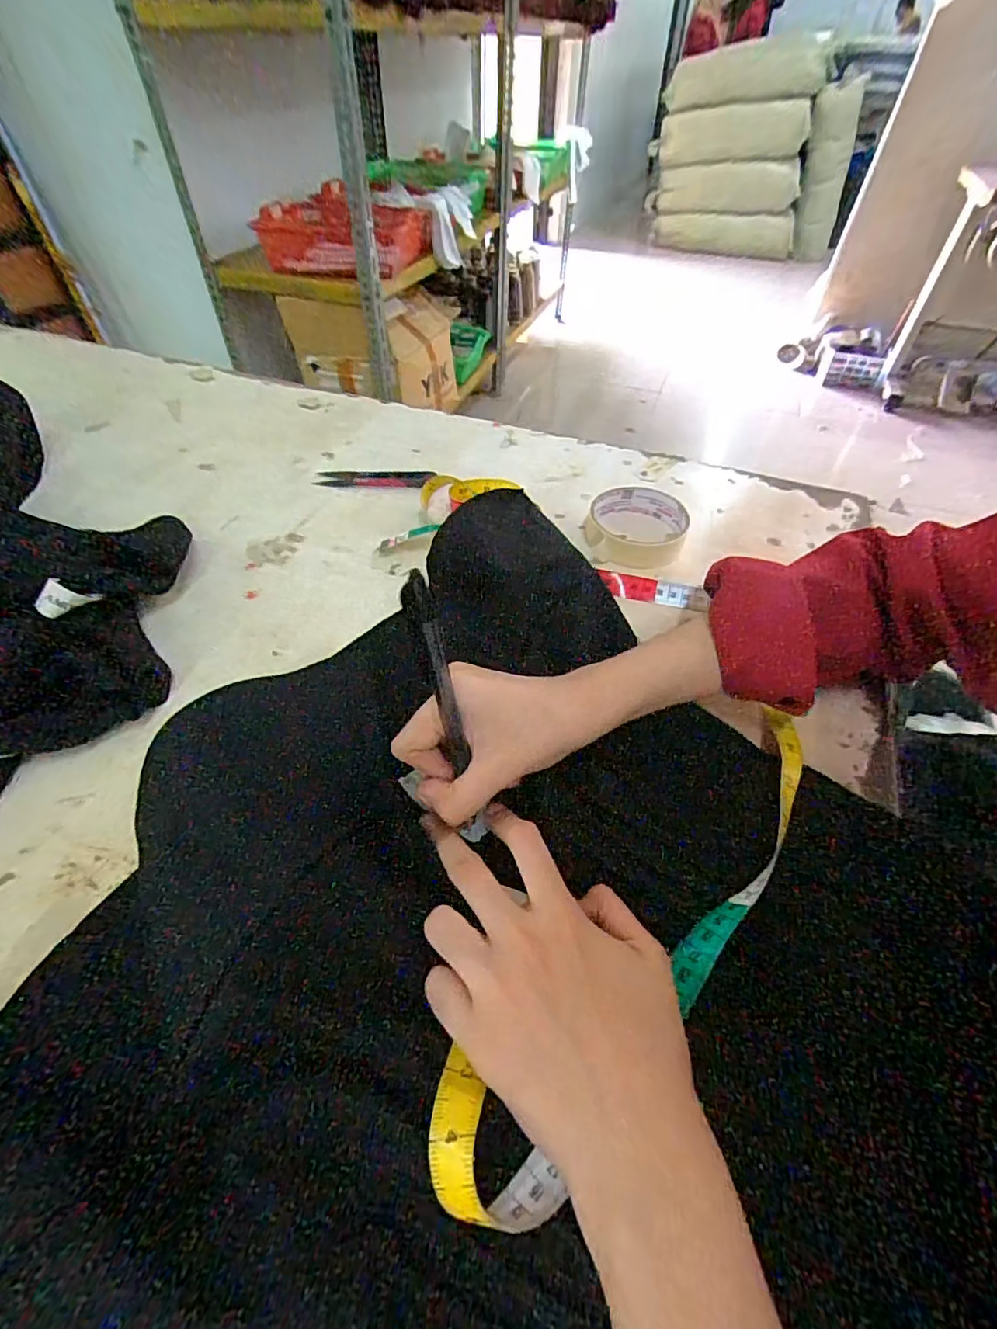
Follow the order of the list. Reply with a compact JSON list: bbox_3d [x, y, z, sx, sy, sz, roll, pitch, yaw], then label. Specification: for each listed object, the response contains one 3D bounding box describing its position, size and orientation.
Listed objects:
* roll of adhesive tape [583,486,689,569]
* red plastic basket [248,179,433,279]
[{"bbox_3d":[0.118,-0.119,0.458,0.078,0.023,0.081,0,50,0],"label":"roll of adhesive tape"},{"bbox_3d":[-0.409,-1.124,1.397,0.429,0.147,0.281,2,49,1],"label":"red plastic basket"}]

